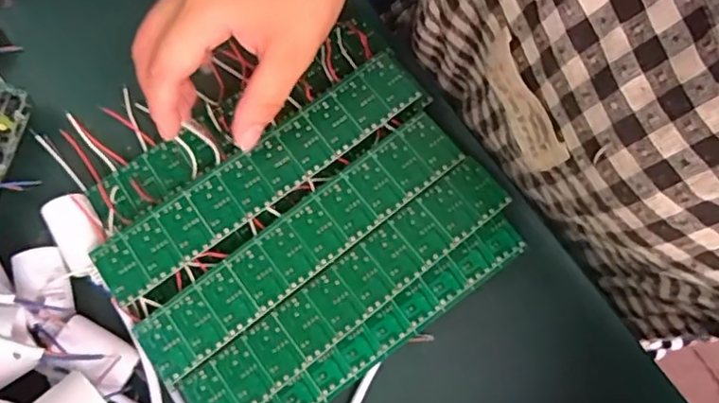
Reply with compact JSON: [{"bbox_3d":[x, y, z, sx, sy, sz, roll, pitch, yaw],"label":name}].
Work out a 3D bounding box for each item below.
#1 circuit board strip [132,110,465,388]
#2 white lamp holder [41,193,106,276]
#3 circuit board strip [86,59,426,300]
[{"bbox_3d":[-0.032,0.021,0.328,0.199,0.004,0.039,-37,77,-8],"label":"circuit board strip"},{"bbox_3d":[-0.162,0.019,0.348,0.027,0.025,0.044,-33,76,-7],"label":"white lamp holder"},{"bbox_3d":[-0.055,-0.017,0.337,0.201,0.008,0.039,-35,77,-8],"label":"circuit board strip"}]

